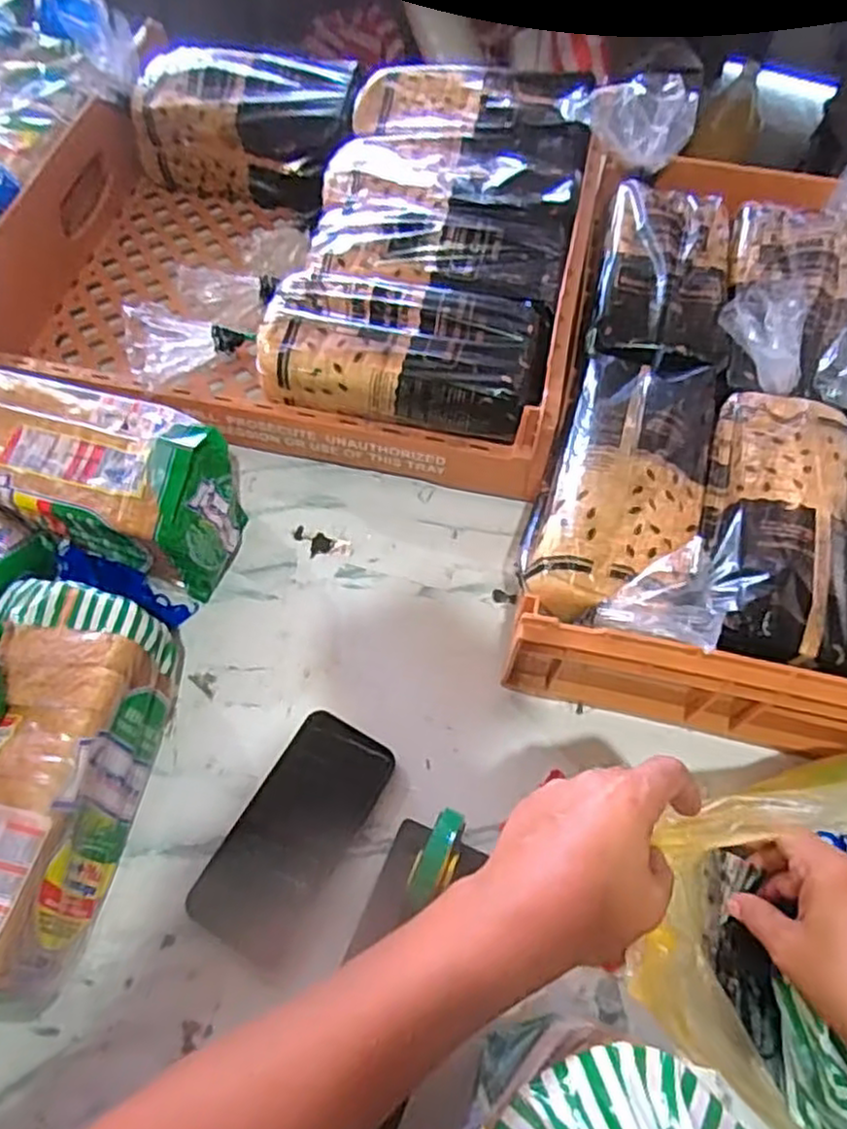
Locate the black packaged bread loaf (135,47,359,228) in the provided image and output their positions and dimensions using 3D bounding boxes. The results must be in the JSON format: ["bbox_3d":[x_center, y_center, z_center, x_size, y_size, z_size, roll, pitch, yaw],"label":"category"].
[{"bbox_3d":[-0.201,-0.499,0.834,0.241,0.100,0.131,7,64,3],"label":"black packaged bread loaf"}]

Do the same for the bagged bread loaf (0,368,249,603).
[{"bbox_3d":[-0.294,-0.074,0.612,0.277,0.118,0.130,21,65,9],"label":"bagged bread loaf"}]

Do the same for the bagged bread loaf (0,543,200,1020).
[{"bbox_3d":[-0.259,0.143,0.497,0.119,0.119,0.299,16,64,7],"label":"bagged bread loaf"}]

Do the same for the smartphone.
[{"bbox_3d":[-0.094,0.198,0.527,0.081,0.005,0.170,30,70,4],"label":"smartphone"}]

